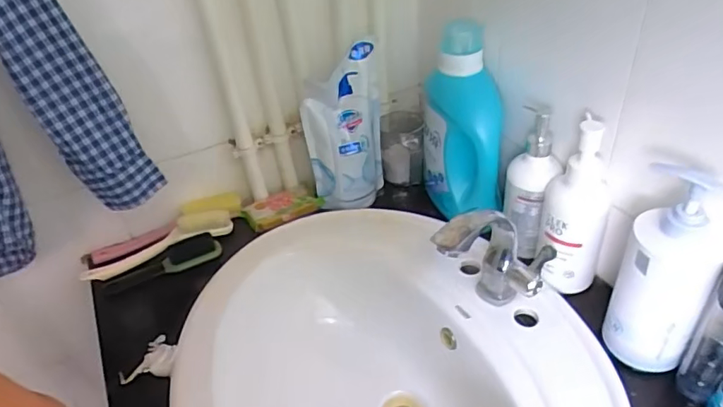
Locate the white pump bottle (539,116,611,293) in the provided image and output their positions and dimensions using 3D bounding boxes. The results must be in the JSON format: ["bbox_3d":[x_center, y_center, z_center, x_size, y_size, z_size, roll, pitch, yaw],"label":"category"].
[{"bbox_3d":[0.243,0.010,0.595,0.065,0.205,0.054,11,41,21],"label":"white pump bottle"}]

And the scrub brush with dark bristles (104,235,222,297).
[{"bbox_3d":[-0.290,0.087,0.766,0.167,0.033,0.037,-15,39,-11],"label":"scrub brush with dark bristles"}]

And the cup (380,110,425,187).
[{"bbox_3d":[0.067,-0.087,0.856,0.067,0.103,0.077,0,38,8],"label":"cup"}]

